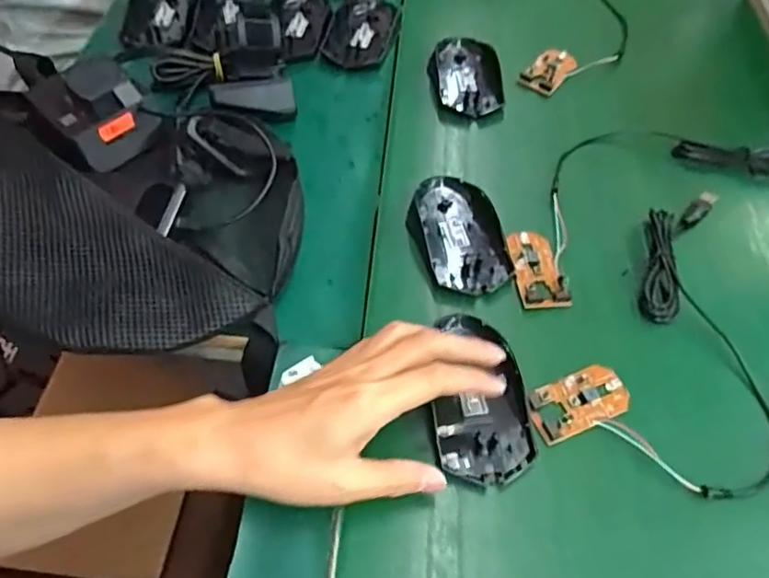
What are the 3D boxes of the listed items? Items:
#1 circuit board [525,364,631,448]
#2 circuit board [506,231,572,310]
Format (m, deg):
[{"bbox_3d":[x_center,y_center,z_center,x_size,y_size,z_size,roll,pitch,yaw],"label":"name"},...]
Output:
[{"bbox_3d":[0.126,0.072,0.386,0.070,0.014,0.035,-20,60,-16],"label":"circuit board"},{"bbox_3d":[0.113,-0.018,0.444,0.036,0.010,0.067,-5,57,-6],"label":"circuit board"}]

